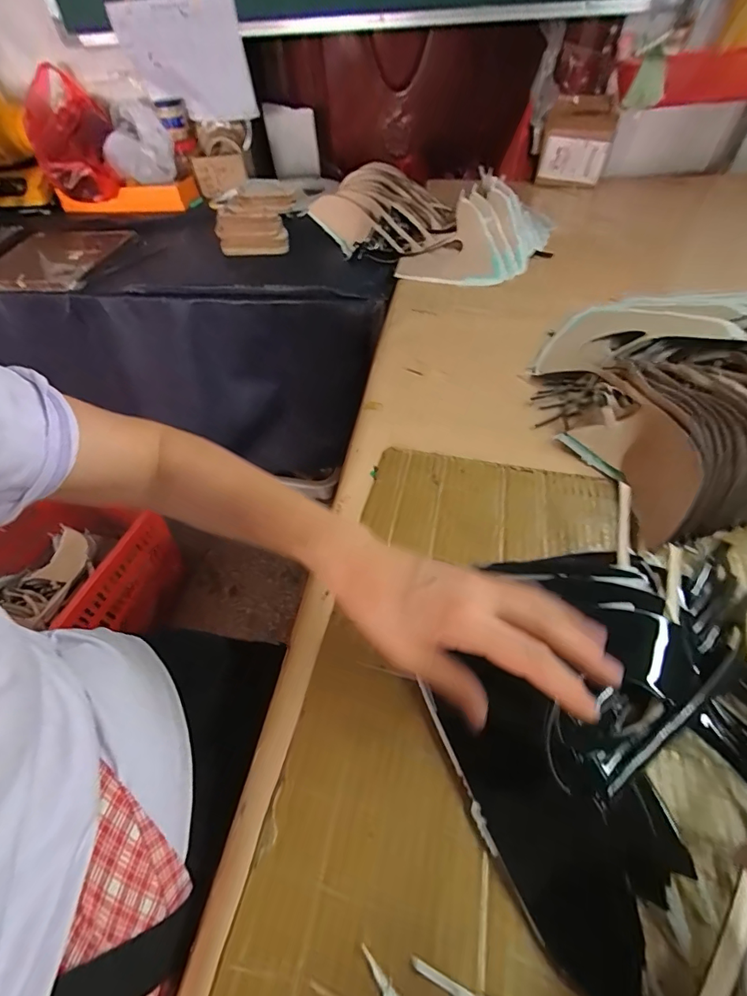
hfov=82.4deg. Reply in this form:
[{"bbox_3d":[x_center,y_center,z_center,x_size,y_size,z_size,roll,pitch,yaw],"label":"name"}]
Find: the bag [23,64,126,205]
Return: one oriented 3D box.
[{"bbox_3d":[-0.732,-0.882,1.037,0.165,0.117,0.326,-16,80,-11],"label":"bag"}]

